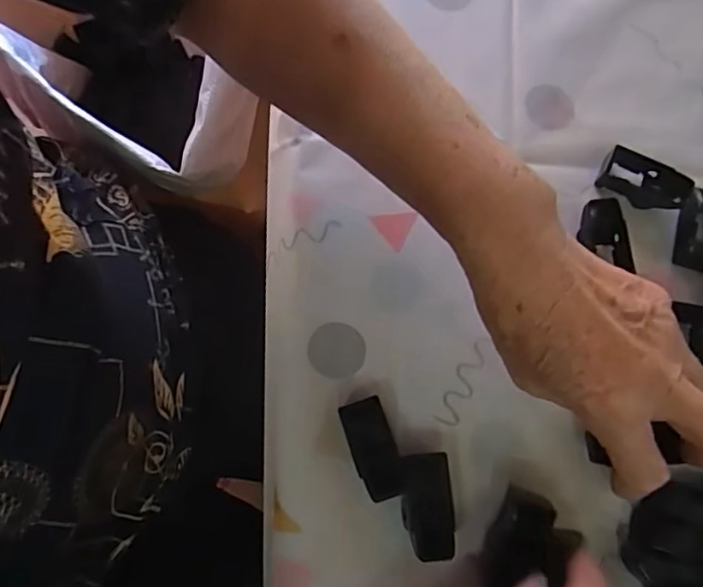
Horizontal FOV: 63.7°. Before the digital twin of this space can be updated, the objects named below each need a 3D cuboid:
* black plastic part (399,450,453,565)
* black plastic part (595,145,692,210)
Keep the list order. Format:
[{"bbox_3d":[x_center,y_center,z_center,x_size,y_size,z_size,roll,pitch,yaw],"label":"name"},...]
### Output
[{"bbox_3d":[0.038,0.108,0.289,0.024,0.019,0.049,-3,75,-4],"label":"black plastic part"},{"bbox_3d":[0.175,-0.066,0.338,0.050,0.014,0.024,26,75,4],"label":"black plastic part"}]

